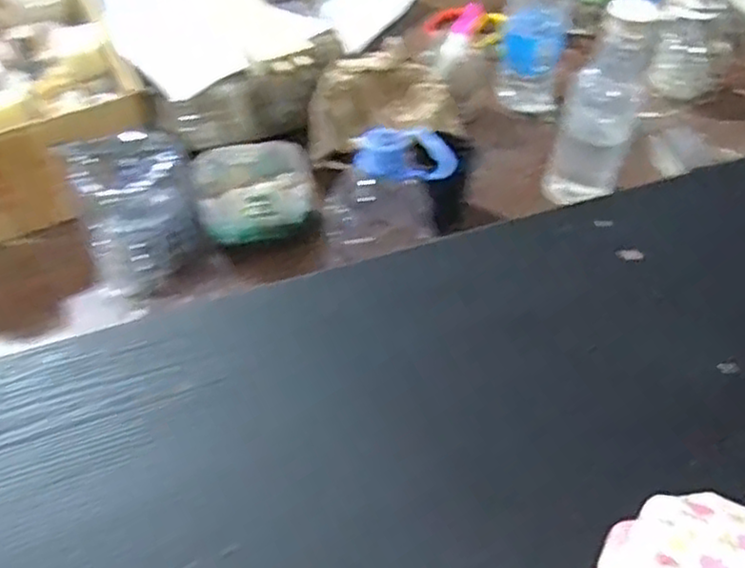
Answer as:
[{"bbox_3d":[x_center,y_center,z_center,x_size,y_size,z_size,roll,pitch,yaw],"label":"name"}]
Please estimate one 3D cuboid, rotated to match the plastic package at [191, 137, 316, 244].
[{"bbox_3d":[-0.111,-0.089,0.666,0.107,0.056,0.079,-8,51,-10],"label":"plastic package"}]

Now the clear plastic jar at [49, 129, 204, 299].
[{"bbox_3d":[-0.210,-0.071,0.630,0.096,0.103,0.099,2,50,-2],"label":"clear plastic jar"}]

